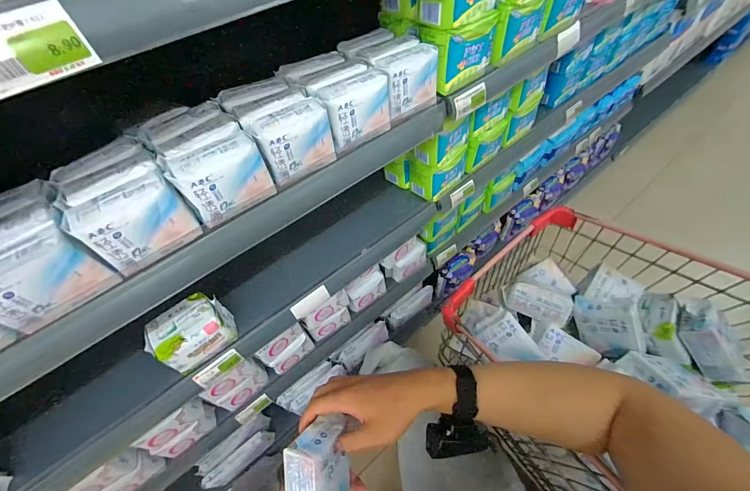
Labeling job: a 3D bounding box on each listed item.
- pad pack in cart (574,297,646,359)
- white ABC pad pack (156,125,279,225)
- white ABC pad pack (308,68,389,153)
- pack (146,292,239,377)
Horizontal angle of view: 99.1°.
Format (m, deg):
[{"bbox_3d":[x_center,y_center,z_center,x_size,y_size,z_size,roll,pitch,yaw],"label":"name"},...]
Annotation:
[{"bbox_3d":[0.394,0.138,0.543,0.037,0.086,0.094,-6,90,-37],"label":"pad pack in cart"},{"bbox_3d":[-0.194,-0.090,0.410,0.102,0.084,0.064,-30,56,-16],"label":"white ABC pad pack"},{"bbox_3d":[-0.034,-0.208,0.477,0.101,0.087,0.065,-29,56,-15],"label":"white ABC pad pack"},{"bbox_3d":[-0.312,0.145,0.552,0.115,0.078,0.082,-38,59,-20],"label":"pack"}]

